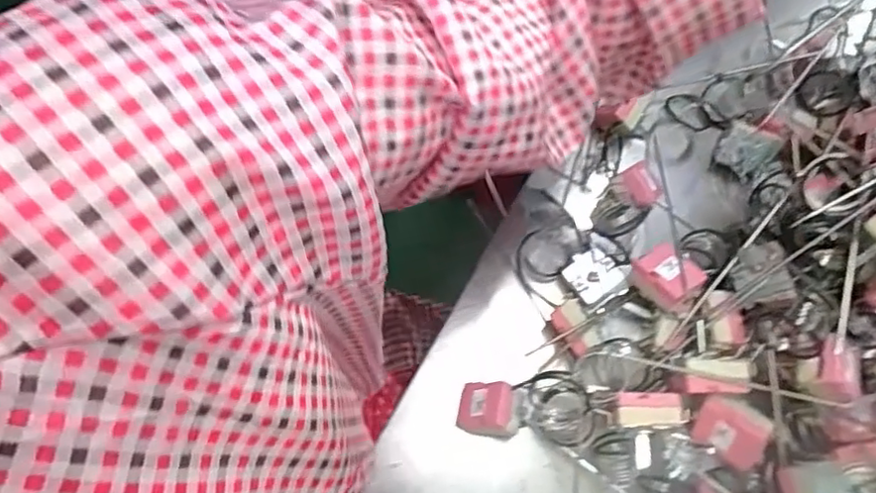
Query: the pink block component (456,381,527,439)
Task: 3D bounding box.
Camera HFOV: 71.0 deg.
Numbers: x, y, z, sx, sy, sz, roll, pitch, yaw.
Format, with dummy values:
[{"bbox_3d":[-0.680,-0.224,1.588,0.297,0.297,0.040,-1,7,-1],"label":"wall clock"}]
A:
[{"bbox_3d":[0.040,0.125,0.468,0.047,0.049,0.038,9,72,1],"label":"pink block component"}]

